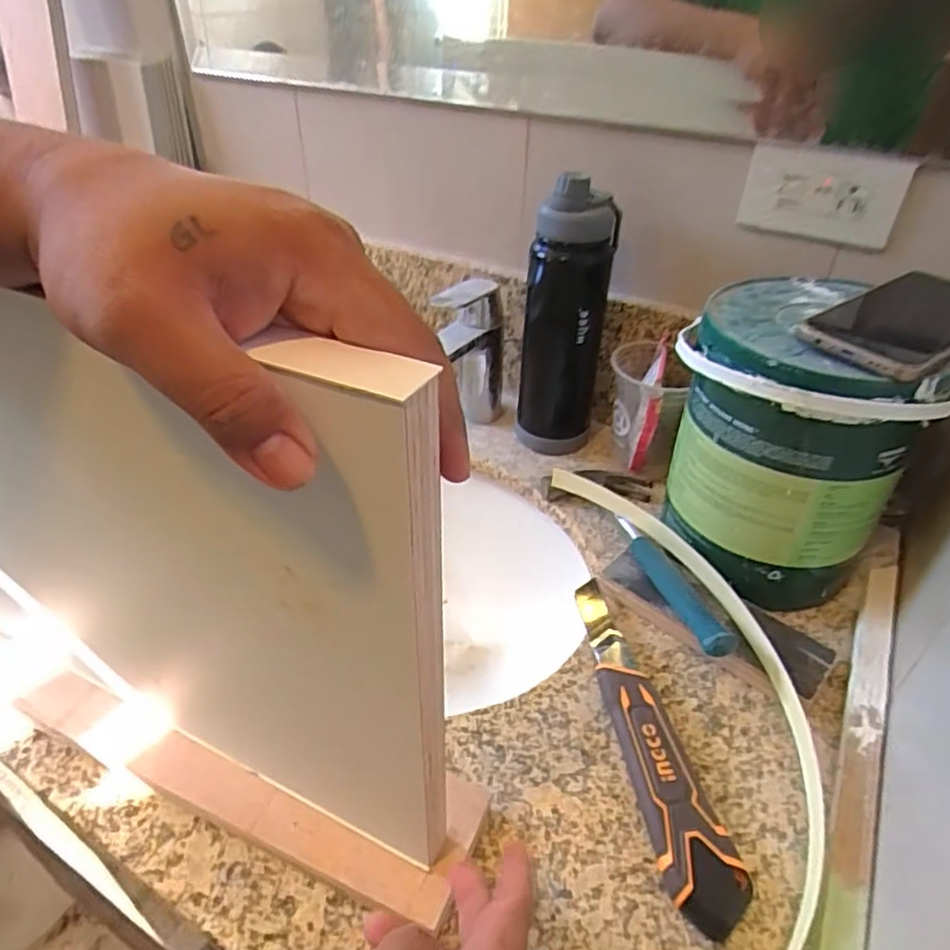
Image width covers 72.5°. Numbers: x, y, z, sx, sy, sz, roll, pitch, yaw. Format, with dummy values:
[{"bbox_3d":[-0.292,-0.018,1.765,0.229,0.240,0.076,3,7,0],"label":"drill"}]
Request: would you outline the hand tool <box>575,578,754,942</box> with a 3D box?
[{"bbox_3d":[0.110,0.168,0.443,0.043,0.022,0.248,-7,39,-10],"label":"hand tool"}]

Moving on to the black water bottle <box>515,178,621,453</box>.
[{"bbox_3d":[0.089,-0.153,0.646,0.079,0.259,0.079,6,38,6],"label":"black water bottle"}]

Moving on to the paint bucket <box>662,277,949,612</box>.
[{"bbox_3d":[0.244,-0.027,0.523,0.175,0.202,0.185,19,41,21],"label":"paint bucket"}]

